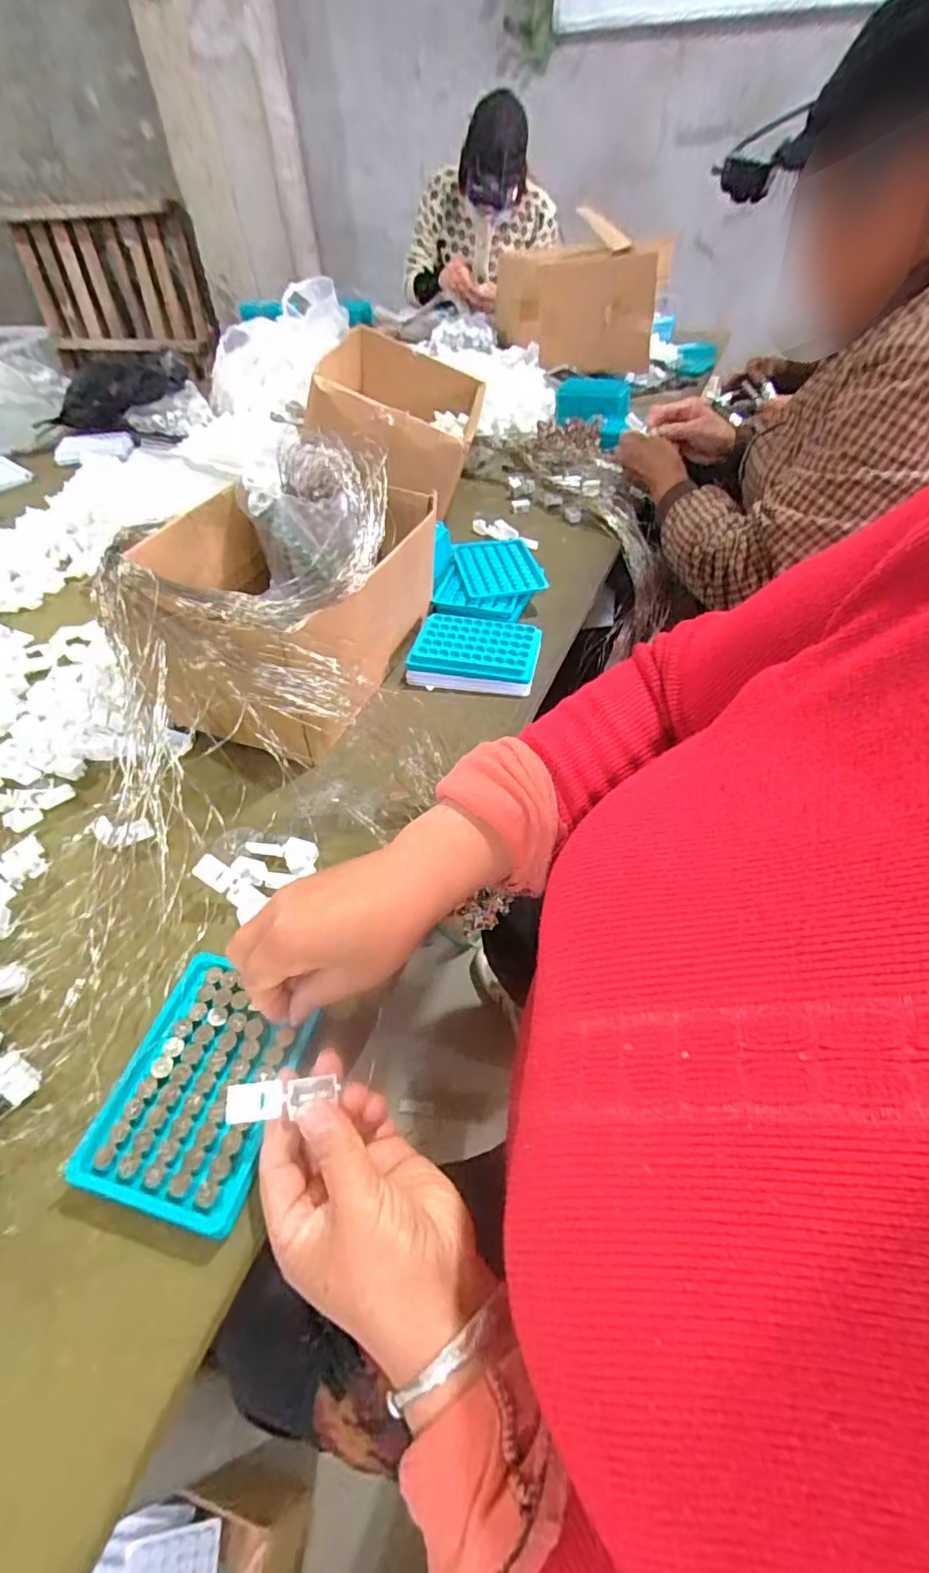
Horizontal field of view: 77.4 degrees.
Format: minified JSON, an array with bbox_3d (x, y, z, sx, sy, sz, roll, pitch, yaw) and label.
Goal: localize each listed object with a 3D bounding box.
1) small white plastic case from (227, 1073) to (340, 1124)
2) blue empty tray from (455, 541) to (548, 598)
[{"bbox_3d":[-0.096,0.164,0.307,0.055,0.010,0.020,-2,47,-18],"label":"small white plastic case"},{"bbox_3d":[0.044,-0.271,0.715,0.099,0.010,0.123,-8,50,-9],"label":"blue empty tray"}]

